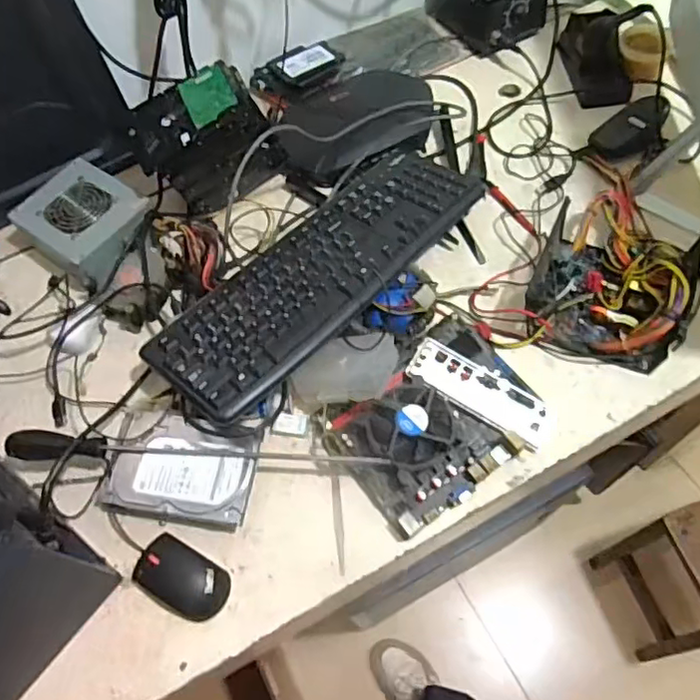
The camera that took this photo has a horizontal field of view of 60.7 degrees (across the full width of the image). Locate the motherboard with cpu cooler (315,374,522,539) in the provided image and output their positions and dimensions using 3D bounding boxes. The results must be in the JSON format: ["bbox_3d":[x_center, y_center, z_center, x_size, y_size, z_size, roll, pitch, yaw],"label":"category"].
[{"bbox_3d":[0.063,0.091,0.635,0.148,0.058,0.177,-41,67,-16],"label":"motherboard with cpu cooler"}]

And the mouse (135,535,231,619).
[{"bbox_3d":[-0.168,0.230,0.601,0.094,0.028,0.058,26,67,16],"label":"mouse"}]

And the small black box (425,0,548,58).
[{"bbox_3d":[0.210,-0.533,0.900,0.124,0.085,0.152,-30,64,-12],"label":"small black box"}]

